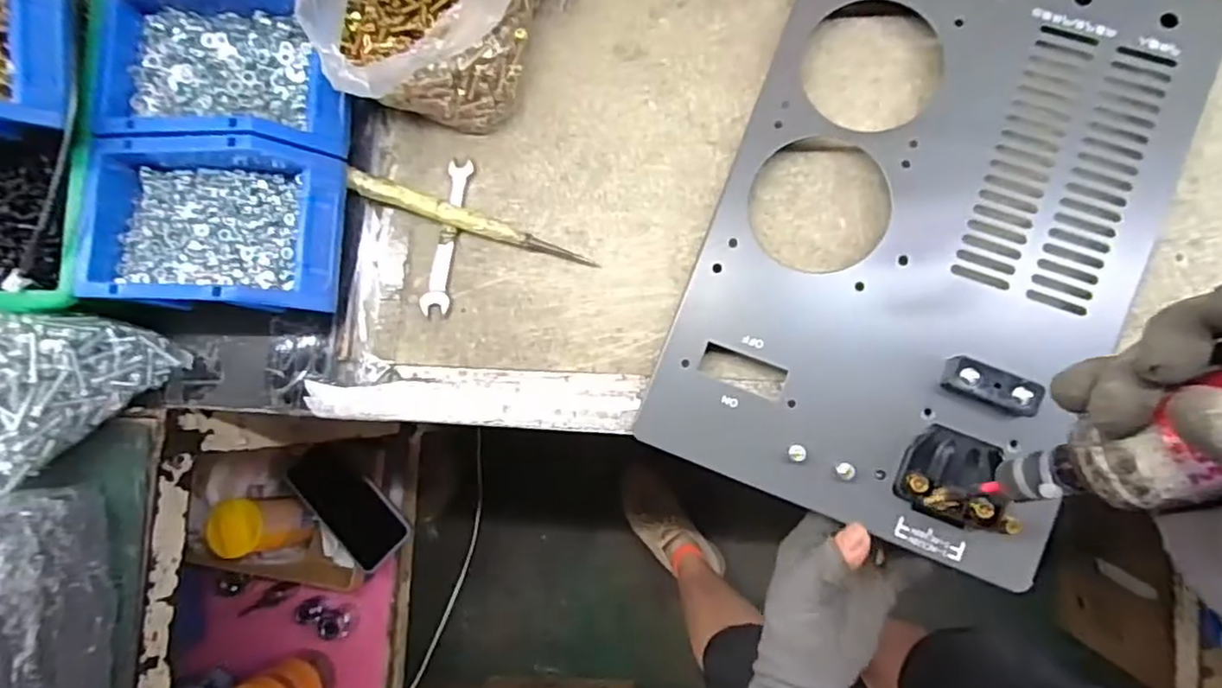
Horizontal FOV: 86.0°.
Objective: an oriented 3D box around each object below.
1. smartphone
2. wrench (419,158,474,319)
[{"bbox_3d":[-0.320,0.196,0.790,0.086,0.016,0.158,-43,86,8],"label":"smartphone"},{"bbox_3d":[-0.116,-0.076,0.464,0.020,0.007,0.111,8,86,9],"label":"wrench"}]

